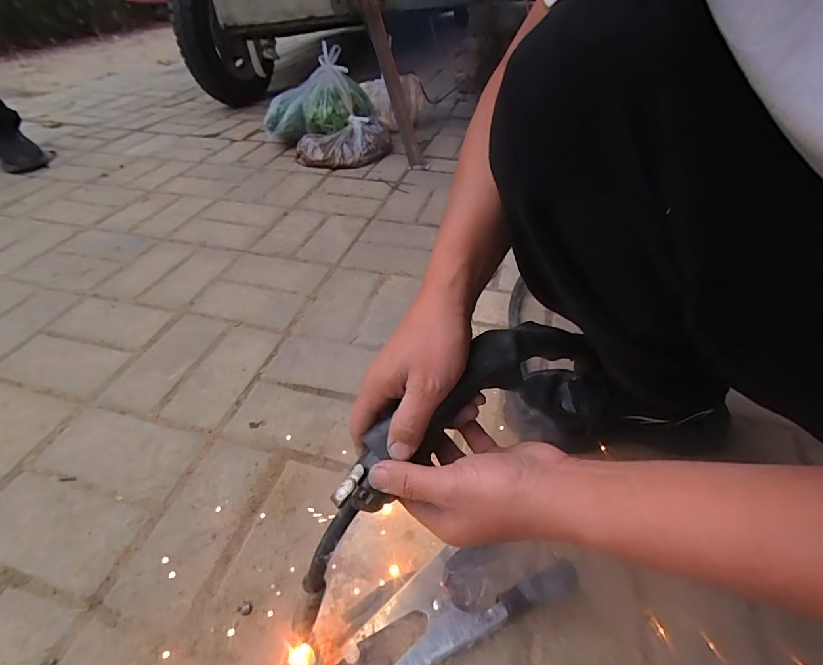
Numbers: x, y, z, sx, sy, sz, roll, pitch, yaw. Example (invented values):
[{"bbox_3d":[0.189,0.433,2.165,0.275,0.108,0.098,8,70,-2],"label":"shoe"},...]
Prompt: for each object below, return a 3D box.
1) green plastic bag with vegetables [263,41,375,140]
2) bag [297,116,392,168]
[{"bbox_3d":[-0.269,-0.673,1.236,0.269,0.225,0.203,11,43,14],"label":"green plastic bag with vegetables"},{"bbox_3d":[-0.178,-0.525,1.186,0.262,0.091,0.119,-23,47,-24],"label":"bag"}]

